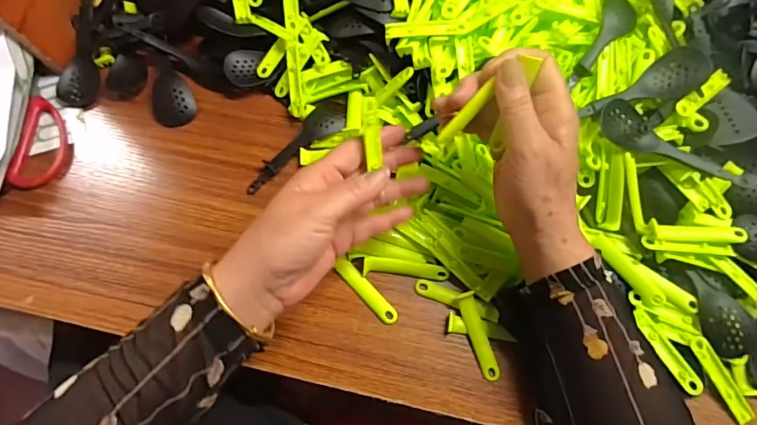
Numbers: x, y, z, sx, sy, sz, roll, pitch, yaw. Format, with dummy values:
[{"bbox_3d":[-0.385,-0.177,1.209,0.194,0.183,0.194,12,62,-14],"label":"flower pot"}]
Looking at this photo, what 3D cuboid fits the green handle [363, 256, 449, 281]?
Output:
[{"bbox_3d":[0.024,0.051,0.417,0.075,0.010,0.016,4,72,1],"label":"green handle"}]

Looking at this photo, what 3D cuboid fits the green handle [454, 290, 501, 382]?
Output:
[{"bbox_3d":[0.086,0.105,0.396,0.016,0.007,0.074,-16,73,-5],"label":"green handle"}]

